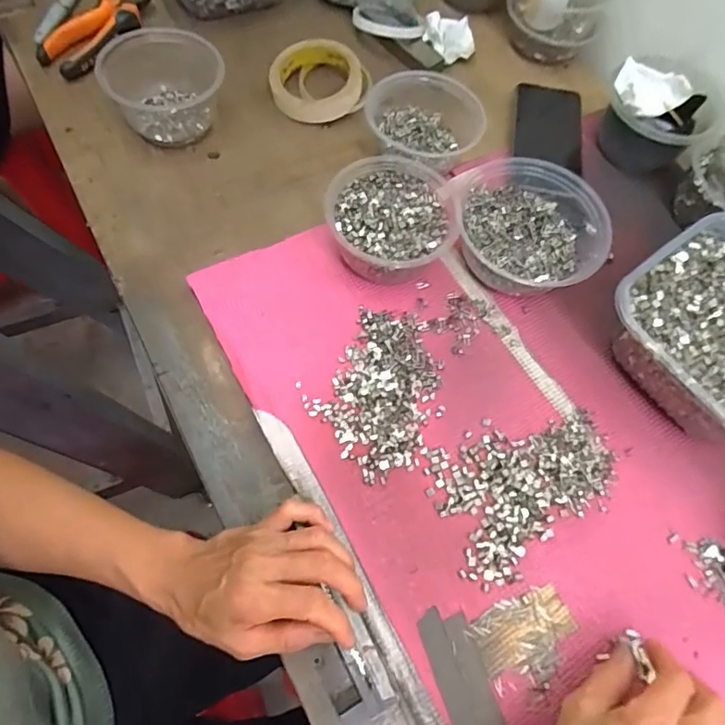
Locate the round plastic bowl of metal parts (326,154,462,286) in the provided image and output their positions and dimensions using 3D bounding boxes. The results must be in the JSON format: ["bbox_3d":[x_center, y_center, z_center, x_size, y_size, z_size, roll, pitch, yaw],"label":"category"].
[{"bbox_3d":[0.029,-0.130,0.478,0.121,0.056,0.131,2,67,-4],"label":"round plastic bowl of metal parts"}]

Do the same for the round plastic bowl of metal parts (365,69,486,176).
[{"bbox_3d":[0.061,-0.243,0.531,0.104,0.042,0.104,-15,69,-12],"label":"round plastic bowl of metal parts"}]

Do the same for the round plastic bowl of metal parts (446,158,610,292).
[{"bbox_3d":[0.152,-0.124,0.484,0.137,0.056,0.135,2,66,-5],"label":"round plastic bowl of metal parts"}]

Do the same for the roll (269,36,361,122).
[{"bbox_3d":[-0.052,-0.310,0.576,0.096,0.034,0.096,1,68,-3],"label":"roll"}]

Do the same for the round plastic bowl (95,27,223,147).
[{"bbox_3d":[-0.199,-0.280,0.527,0.111,0.061,0.103,2,66,-5],"label":"round plastic bowl"}]

